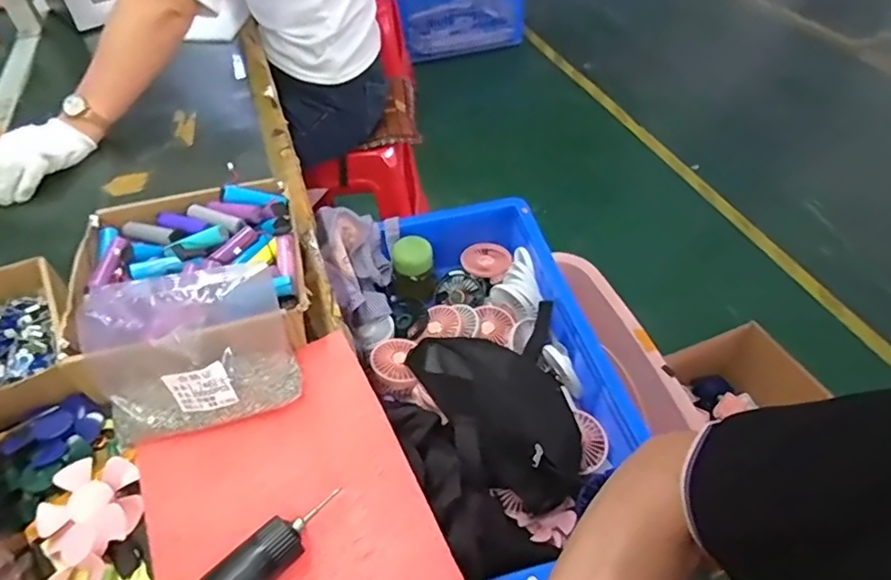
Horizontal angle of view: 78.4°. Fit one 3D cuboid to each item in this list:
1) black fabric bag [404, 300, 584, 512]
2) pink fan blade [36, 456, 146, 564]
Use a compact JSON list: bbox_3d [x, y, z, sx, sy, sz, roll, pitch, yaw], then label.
[{"bbox_3d":[0.082,0.142,0.714,0.219,0.096,0.269,-13,49,-9],"label":"black fabric bag"},{"bbox_3d":[-0.274,0.168,0.428,0.079,0.021,0.073,-1,48,2],"label":"pink fan blade"}]

